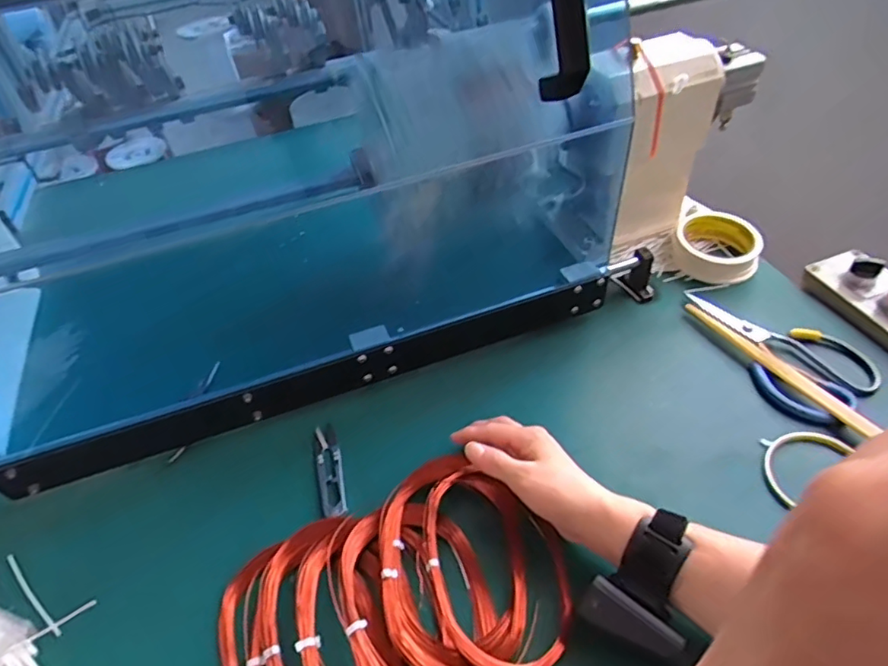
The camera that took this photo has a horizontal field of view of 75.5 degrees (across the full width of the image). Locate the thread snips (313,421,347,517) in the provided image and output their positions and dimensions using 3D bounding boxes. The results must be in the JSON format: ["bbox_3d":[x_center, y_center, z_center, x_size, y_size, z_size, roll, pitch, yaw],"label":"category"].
[{"bbox_3d":[-0.104,0.123,0.525,0.023,0.005,0.096,-16,47,-10],"label":"thread snips"}]

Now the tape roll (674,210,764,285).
[{"bbox_3d":[0.326,-0.106,0.689,0.098,0.035,0.099,14,49,18],"label":"tape roll"}]

